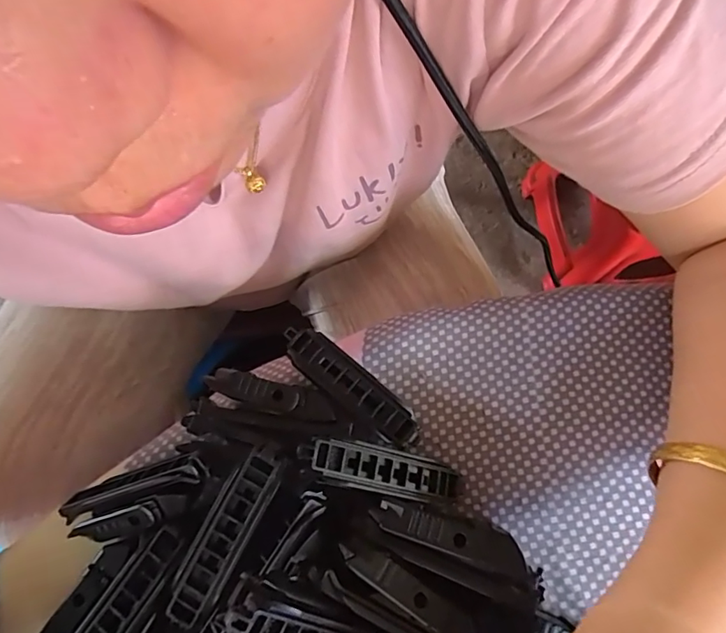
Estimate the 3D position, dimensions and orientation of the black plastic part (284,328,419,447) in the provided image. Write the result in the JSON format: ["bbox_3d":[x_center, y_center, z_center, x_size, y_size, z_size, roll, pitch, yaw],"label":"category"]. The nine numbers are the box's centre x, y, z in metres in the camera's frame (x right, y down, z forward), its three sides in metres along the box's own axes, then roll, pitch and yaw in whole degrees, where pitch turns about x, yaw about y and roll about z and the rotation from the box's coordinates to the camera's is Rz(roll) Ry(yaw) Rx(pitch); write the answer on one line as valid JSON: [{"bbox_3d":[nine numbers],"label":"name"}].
[{"bbox_3d":[-0.006,0.033,0.245,0.077,0.004,0.020,39,80,12],"label":"black plastic part"}]

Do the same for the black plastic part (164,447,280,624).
[{"bbox_3d":[-0.056,0.089,0.206,0.019,0.011,0.074,31,77,8],"label":"black plastic part"}]

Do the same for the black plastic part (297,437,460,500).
[{"bbox_3d":[0.009,0.068,0.225,0.076,0.008,0.018,18,76,-19],"label":"black plastic part"}]

